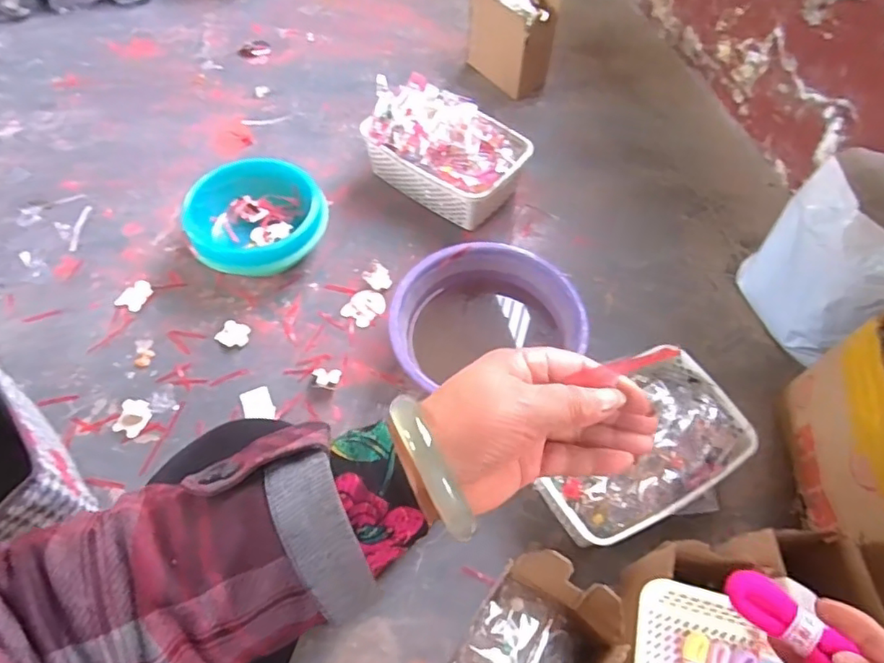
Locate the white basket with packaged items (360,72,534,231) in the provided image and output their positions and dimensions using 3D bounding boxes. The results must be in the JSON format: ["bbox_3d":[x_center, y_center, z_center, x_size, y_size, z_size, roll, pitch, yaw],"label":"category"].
[{"bbox_3d":[0.002,-0.348,1.103,0.307,0.152,0.187,34,63,17],"label":"white basket with packaged items"}]

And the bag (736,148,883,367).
[{"bbox_3d":[0.669,-0.108,0.909,0.233,0.255,0.244,-19,61,-13],"label":"bag"}]

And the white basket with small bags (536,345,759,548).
[{"bbox_3d":[0.272,0.165,0.810,0.296,0.114,0.187,-27,63,-17],"label":"white basket with small bags"}]

